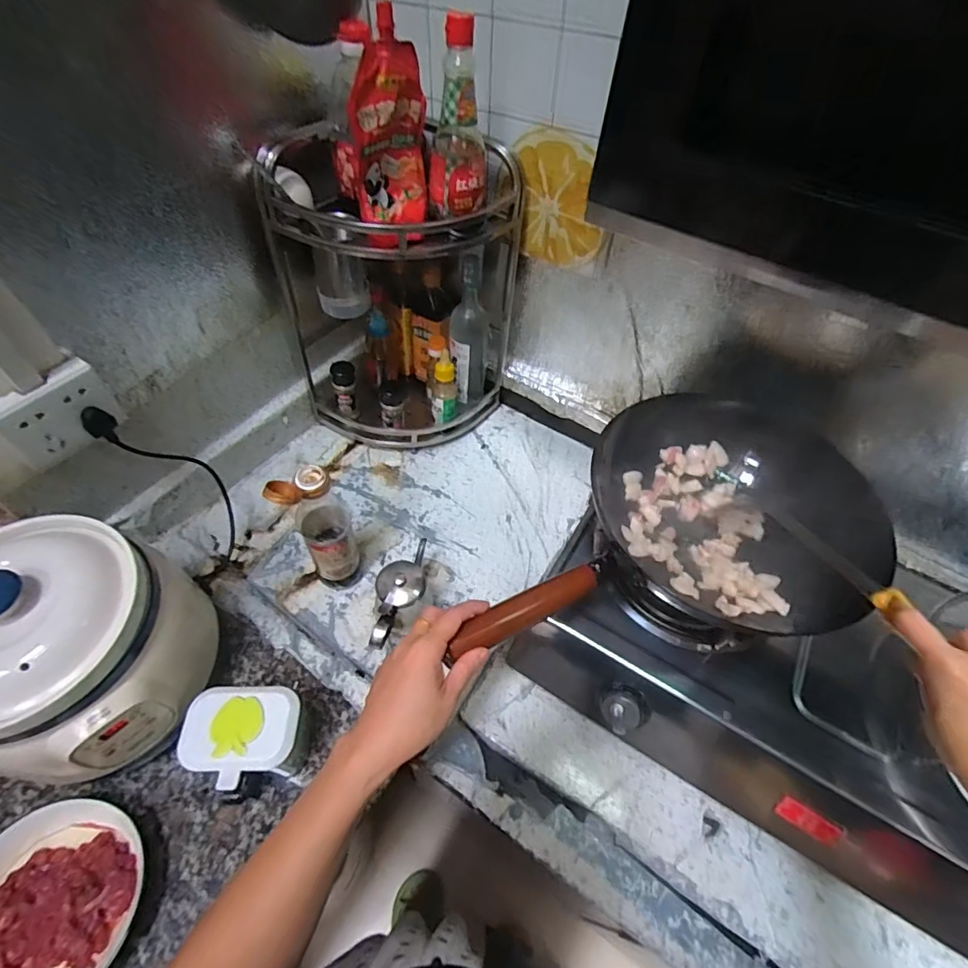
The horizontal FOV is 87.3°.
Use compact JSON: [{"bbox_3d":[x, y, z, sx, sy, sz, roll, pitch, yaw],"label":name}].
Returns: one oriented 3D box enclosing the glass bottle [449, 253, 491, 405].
[{"bbox_3d":[-0.023,-0.241,0.831,0.064,0.237,0.068,3,53,-2],"label":"glass bottle"}]

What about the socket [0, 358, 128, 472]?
[{"bbox_3d":[-0.461,-0.076,0.553,0.033,0.073,0.107,30,57,17],"label":"socket"}]

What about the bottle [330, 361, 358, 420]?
[{"bbox_3d":[-0.241,-0.162,0.883,0.044,0.106,0.048,-9,54,-11],"label":"bottle"}]

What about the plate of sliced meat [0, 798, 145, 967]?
[{"bbox_3d":[-0.424,0.410,0.487,0.170,0.032,0.164,2,53,-3],"label":"plate of sliced meat"}]

